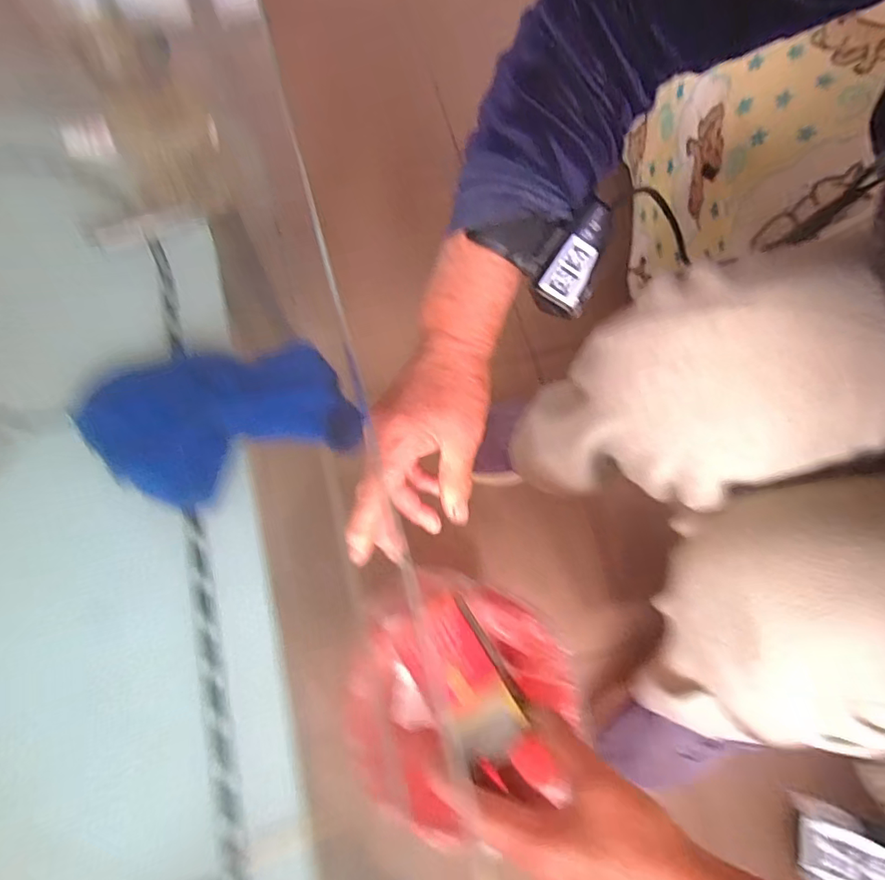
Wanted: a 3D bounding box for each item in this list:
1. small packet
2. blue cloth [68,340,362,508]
[{"bbox_3d":[0.013,0.161,0.339,0.055,0.030,0.102,-25,73,-11],"label":"small packet"},{"bbox_3d":[-0.153,-0.018,0.355,0.164,0.025,0.100,-21,88,-25],"label":"blue cloth"}]

